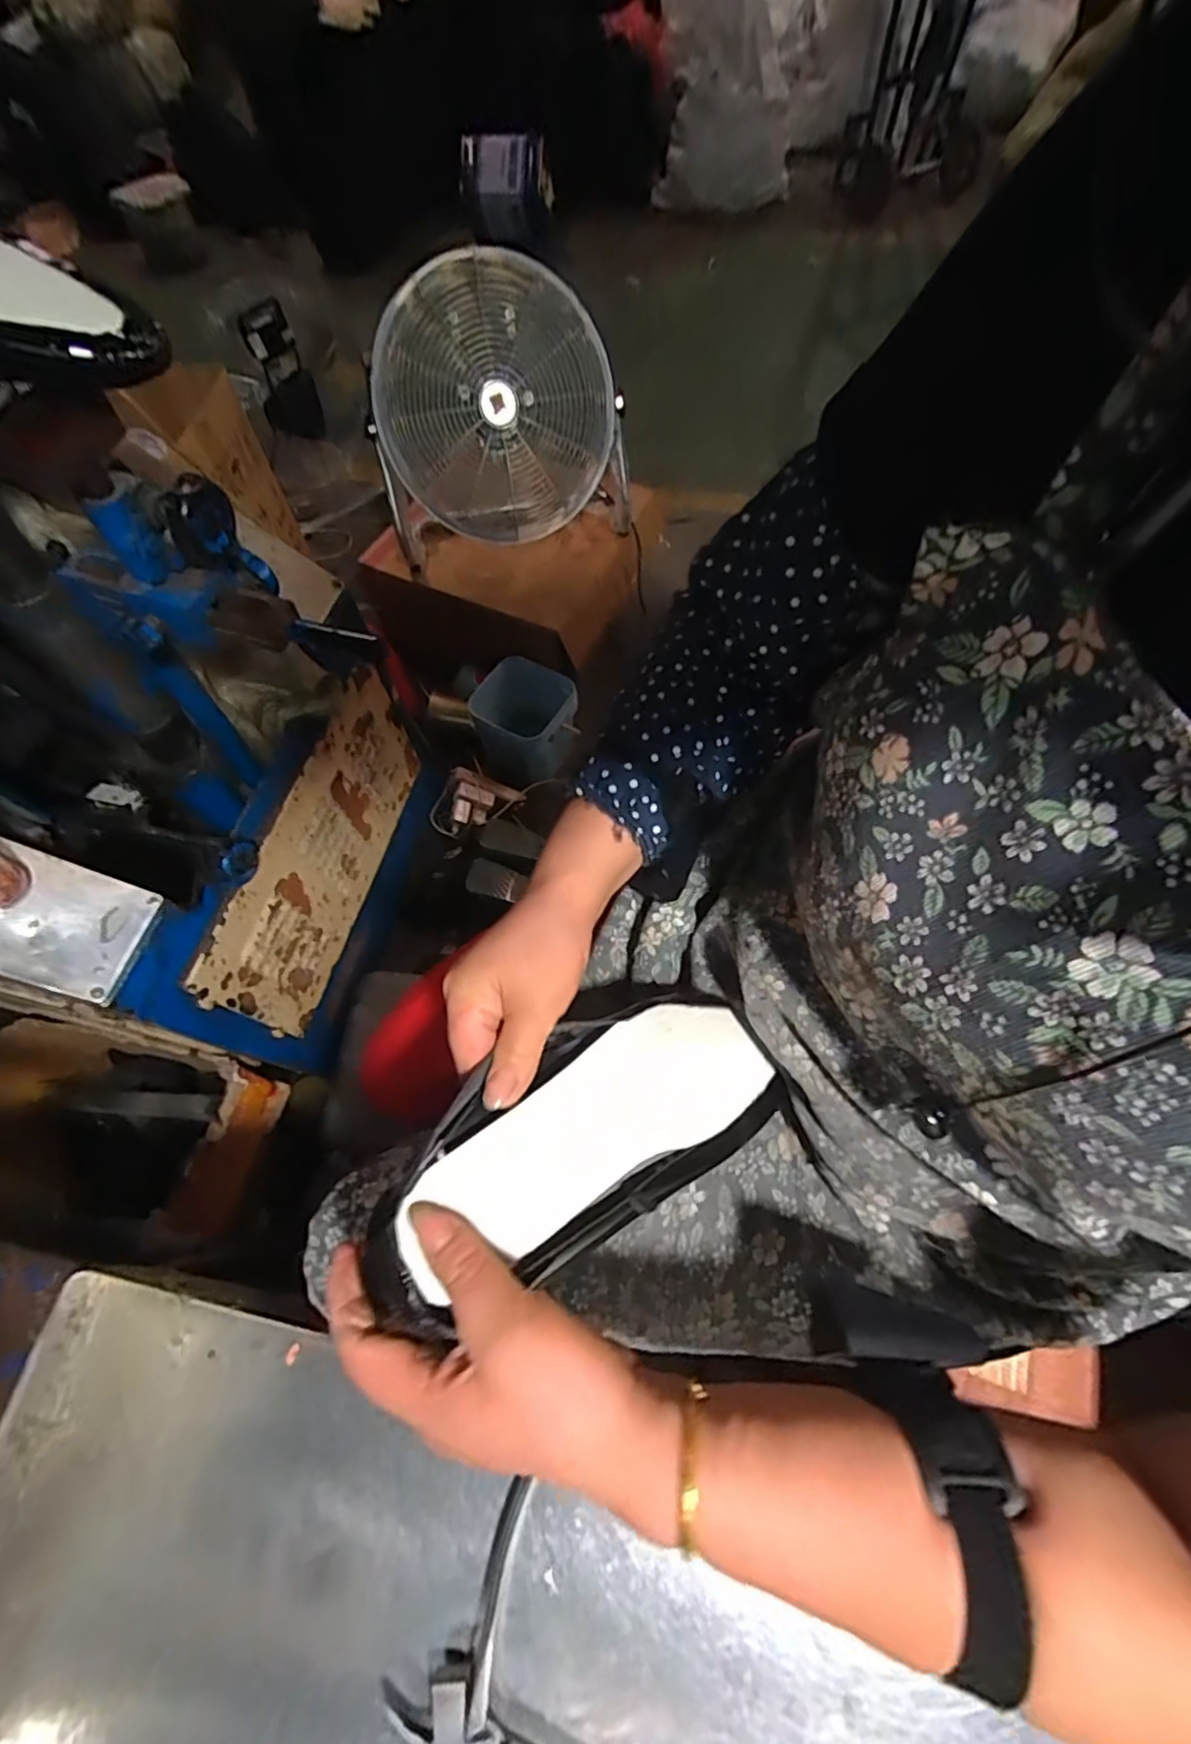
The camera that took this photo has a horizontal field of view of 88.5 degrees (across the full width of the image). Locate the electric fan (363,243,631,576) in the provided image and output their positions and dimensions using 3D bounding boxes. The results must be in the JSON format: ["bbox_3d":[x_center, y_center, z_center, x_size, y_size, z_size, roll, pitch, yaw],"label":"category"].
[{"bbox_3d":[-0.212,-0.980,1.355,0.538,0.468,0.285,-27,66,-11],"label":"electric fan"}]

